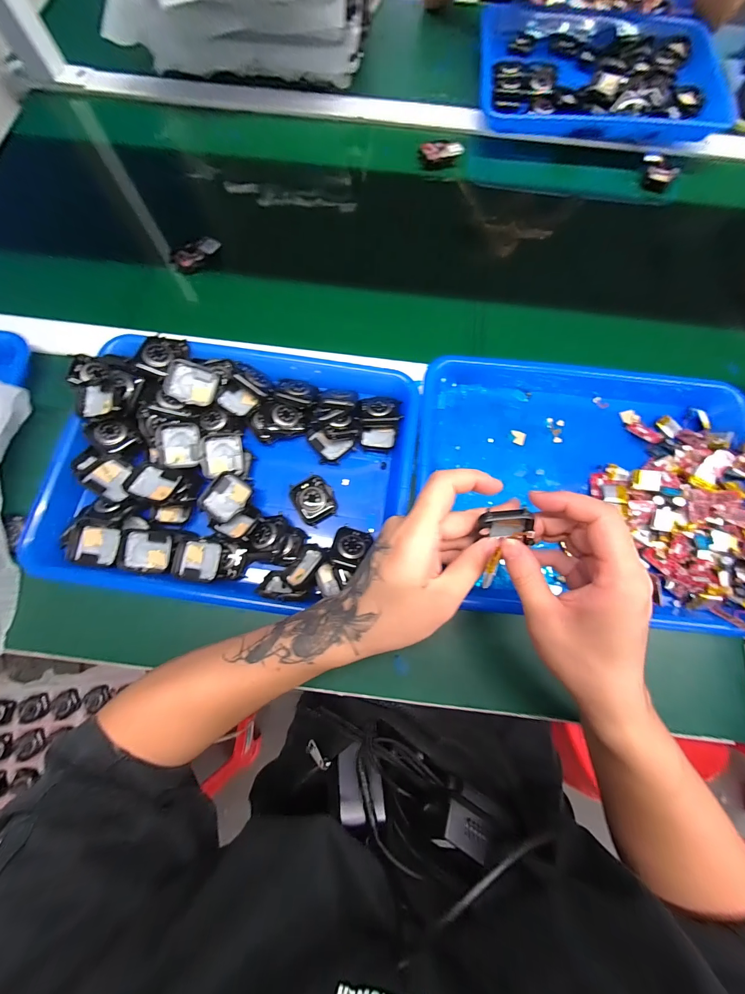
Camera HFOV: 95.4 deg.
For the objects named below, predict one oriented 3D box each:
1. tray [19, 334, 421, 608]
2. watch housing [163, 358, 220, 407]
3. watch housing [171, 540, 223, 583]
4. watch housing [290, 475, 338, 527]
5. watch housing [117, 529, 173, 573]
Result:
[{"bbox_3d":[-0.130,-0.032,0.332,0.330,0.051,0.253,6,76,1],"label":"tray"},{"bbox_3d":[-0.174,-0.109,0.328,0.044,0.009,0.039,17,83,-26],"label":"watch housing"},{"bbox_3d":[-0.156,0.057,0.306,0.042,0.012,0.036,7,76,1],"label":"watch housing"},{"bbox_3d":[-0.057,0.003,0.329,0.037,0.010,0.042,-30,78,-7],"label":"watch housing"},{"bbox_3d":[-0.202,0.049,0.306,0.044,0.013,0.037,5,76,1],"label":"watch housing"}]

